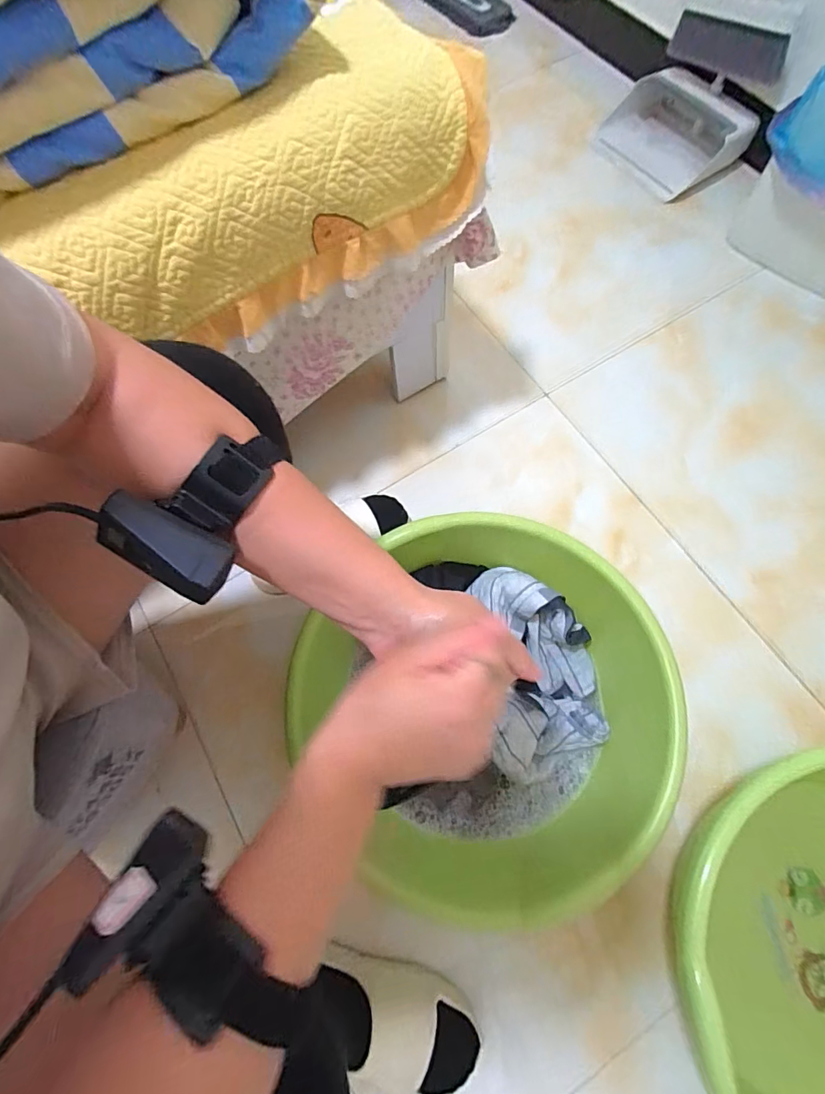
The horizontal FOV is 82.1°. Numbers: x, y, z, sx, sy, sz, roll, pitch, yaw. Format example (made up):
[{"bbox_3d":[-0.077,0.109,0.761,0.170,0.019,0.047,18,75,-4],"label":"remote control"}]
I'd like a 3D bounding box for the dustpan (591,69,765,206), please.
[{"bbox_3d":[0.571,-0.927,1.050,0.217,0.082,0.294,-37,76,-9],"label":"dustpan"}]

